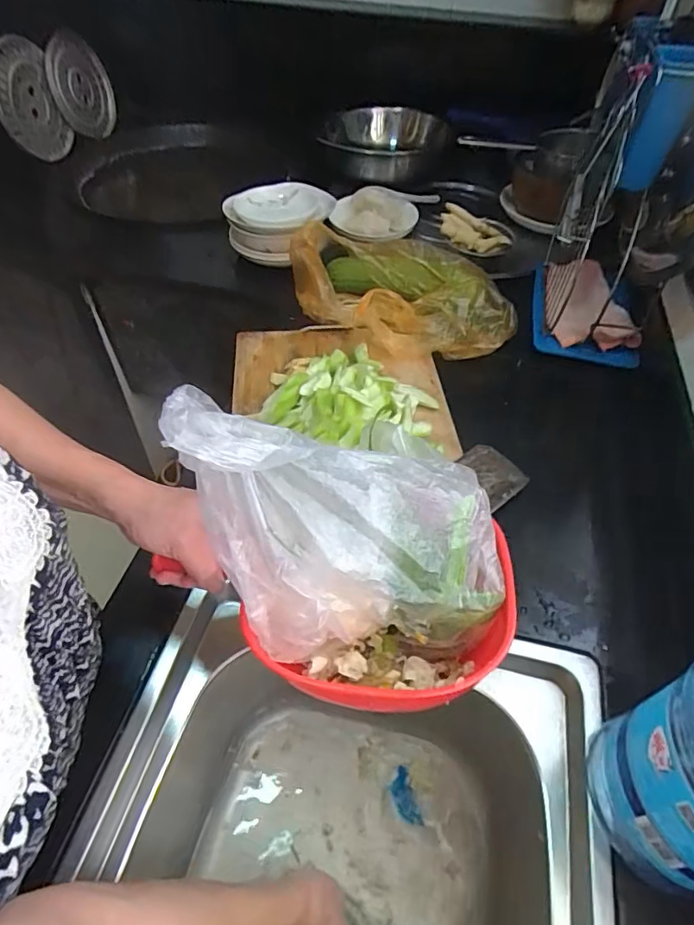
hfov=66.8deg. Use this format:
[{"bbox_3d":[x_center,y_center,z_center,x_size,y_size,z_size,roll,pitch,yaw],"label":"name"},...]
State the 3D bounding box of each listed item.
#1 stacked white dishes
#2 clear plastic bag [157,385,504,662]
[{"bbox_3d":[-0.119,-0.413,0.912,0.157,0.086,0.142,23,51,17],"label":"stacked white dishes"},{"bbox_3d":[0.005,0.038,0.350,0.203,0.173,0.104,-6,49,-8],"label":"clear plastic bag"}]

